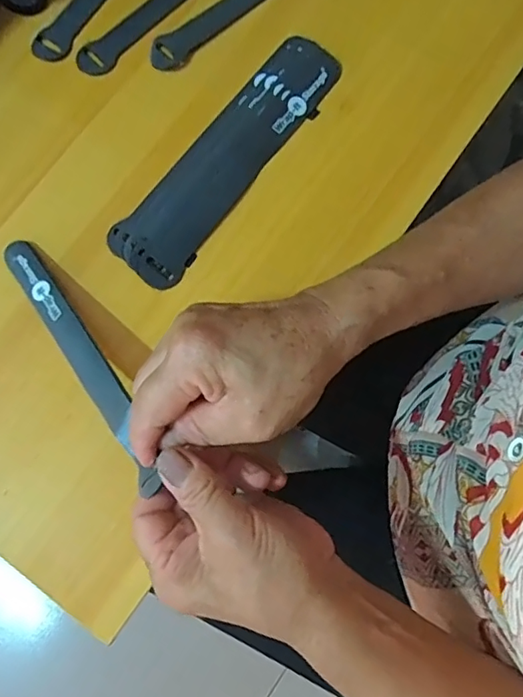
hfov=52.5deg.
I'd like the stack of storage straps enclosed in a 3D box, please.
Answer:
[{"bbox_3d":[-0.021,-0.128,0.352,0.051,0.011,0.197,38,80,8],"label":"stack of storage straps"}]

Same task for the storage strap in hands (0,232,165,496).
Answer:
[{"bbox_3d":[-0.107,0.001,0.311,0.021,0.005,0.182,-35,69,-7],"label":"storage strap in hands"}]

